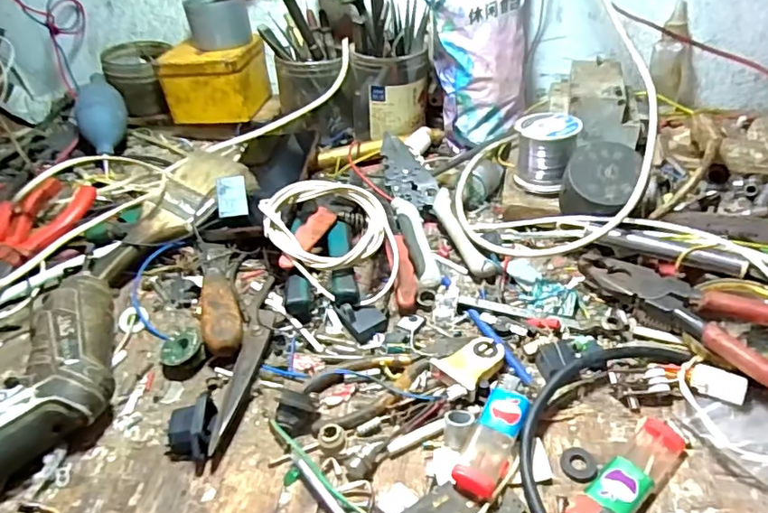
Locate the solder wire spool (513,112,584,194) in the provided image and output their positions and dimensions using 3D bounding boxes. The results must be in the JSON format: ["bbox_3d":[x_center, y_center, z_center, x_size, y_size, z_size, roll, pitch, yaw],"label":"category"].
[{"bbox_3d":[0.139,-0.090,0.467,0.044,0.053,0.045,-2,40,1],"label":"solder wire spool"}]

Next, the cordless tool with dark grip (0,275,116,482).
[{"bbox_3d":[-0.231,0.082,0.331,0.156,0.044,0.109,-31,46,-30],"label":"cordless tool with dark grip"}]

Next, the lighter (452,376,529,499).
[{"bbox_3d":[0.065,0.097,0.308,0.023,0.014,0.083,17,44,23],"label":"lighter"}]

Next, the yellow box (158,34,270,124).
[{"bbox_3d":[-0.193,-0.203,0.624,0.101,0.070,0.085,3,40,7],"label":"yellow box"}]

